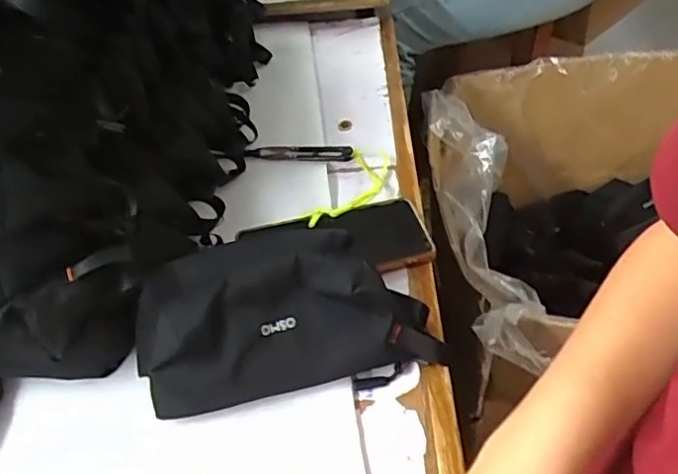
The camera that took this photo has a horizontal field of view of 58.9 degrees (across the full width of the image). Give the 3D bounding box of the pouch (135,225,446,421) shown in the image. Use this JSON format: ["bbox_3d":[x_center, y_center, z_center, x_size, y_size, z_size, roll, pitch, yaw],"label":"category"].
[{"bbox_3d":[-0.046,0.050,0.448,0.212,0.079,0.107,-12,44,-6],"label":"pouch"}]

